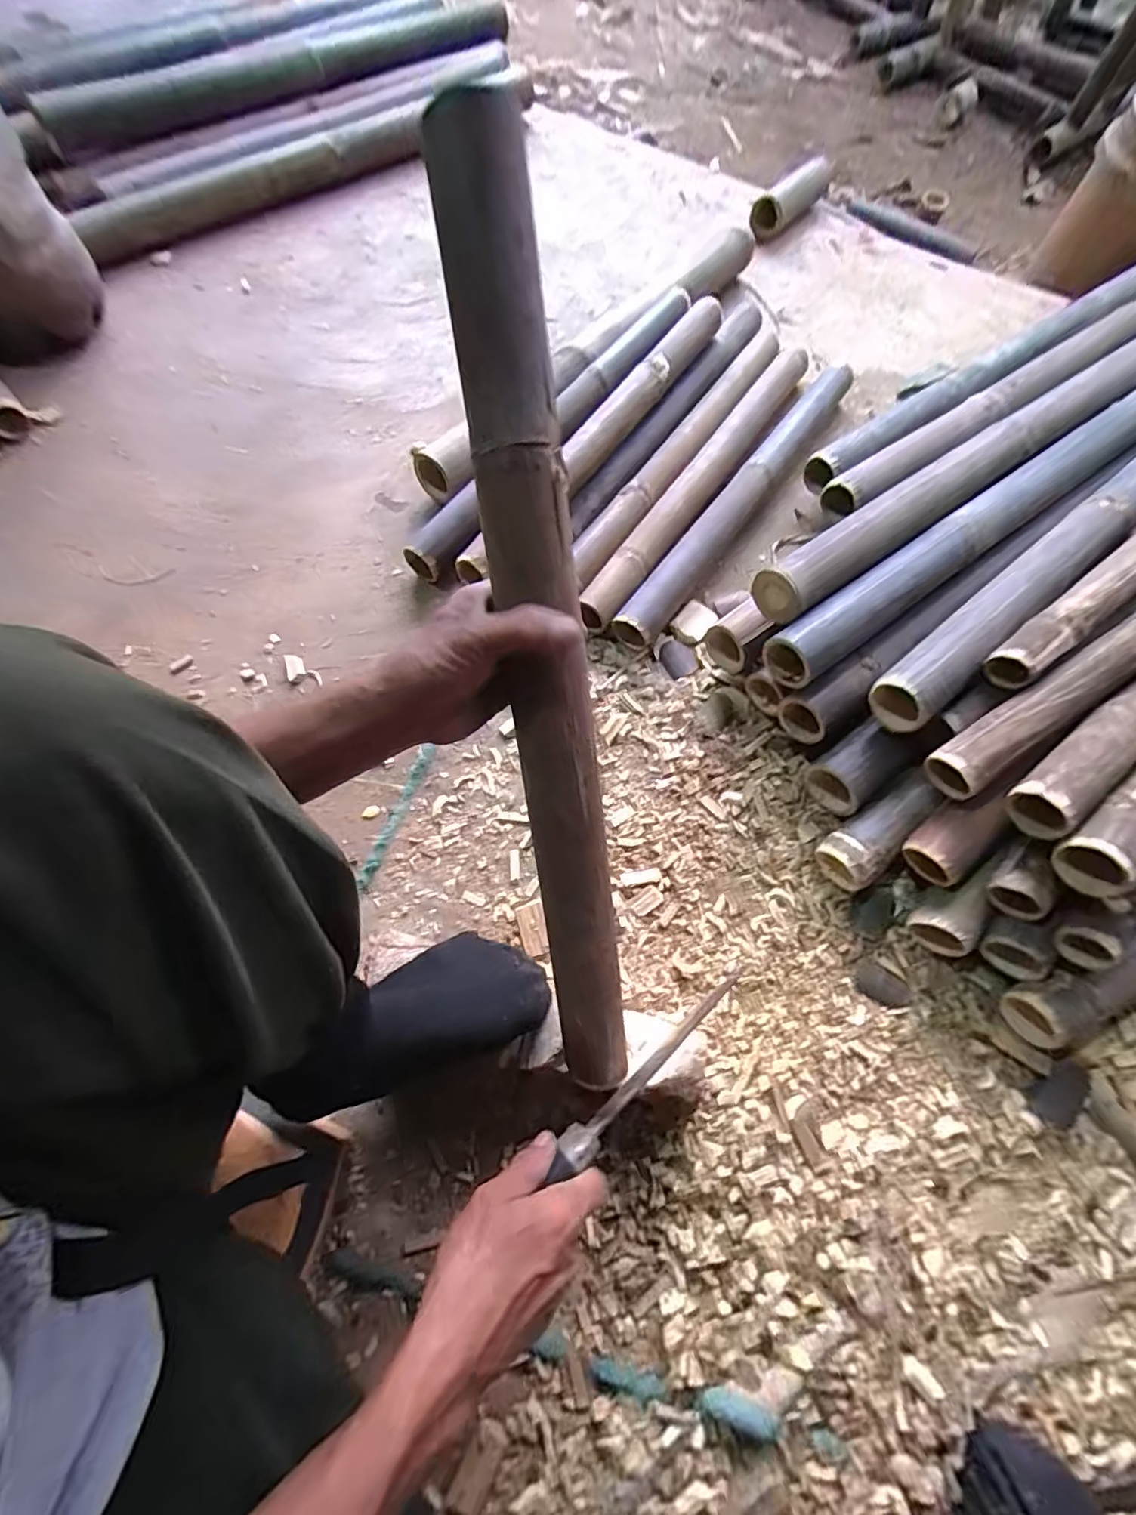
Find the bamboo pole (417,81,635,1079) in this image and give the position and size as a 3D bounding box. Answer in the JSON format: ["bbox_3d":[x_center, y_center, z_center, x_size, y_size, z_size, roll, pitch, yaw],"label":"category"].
[{"bbox_3d":[-0.013,-0.038,0.388,0.055,0.049,0.637,-9,108,-6],"label":"bamboo pole"}]

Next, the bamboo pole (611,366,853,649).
[{"bbox_3d":[0.264,-0.396,0.841,0.064,0.057,0.644,35,69,13],"label":"bamboo pole"}]

